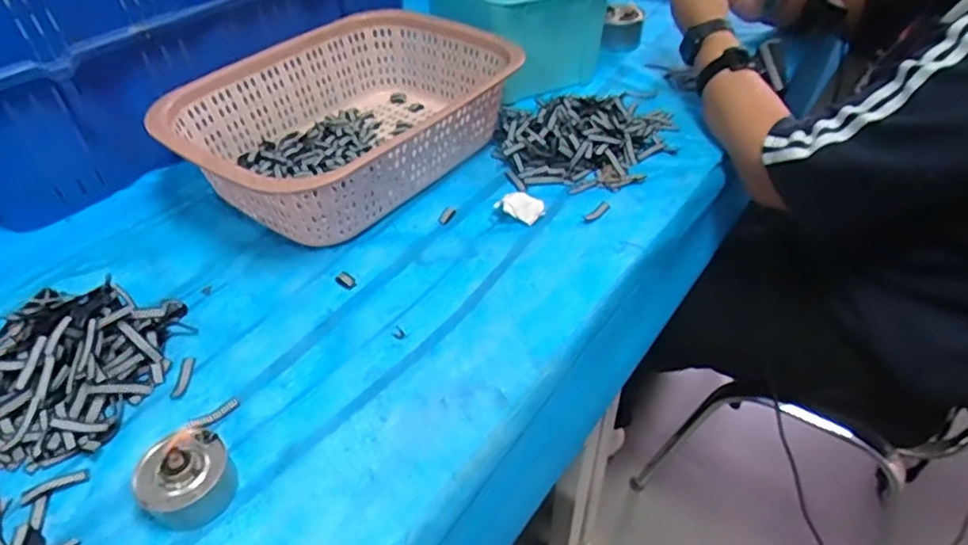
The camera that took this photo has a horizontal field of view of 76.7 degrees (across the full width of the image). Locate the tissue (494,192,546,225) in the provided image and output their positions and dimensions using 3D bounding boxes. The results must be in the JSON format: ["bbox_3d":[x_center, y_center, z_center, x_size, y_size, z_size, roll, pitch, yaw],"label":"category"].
[{"bbox_3d":[0.035,-0.067,0.616,0.050,0.019,0.024,21,48,23],"label":"tissue"}]

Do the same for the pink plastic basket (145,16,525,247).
[{"bbox_3d":[-0.153,-0.170,0.680,0.254,0.097,0.352,31,52,31],"label":"pink plastic basket"}]

